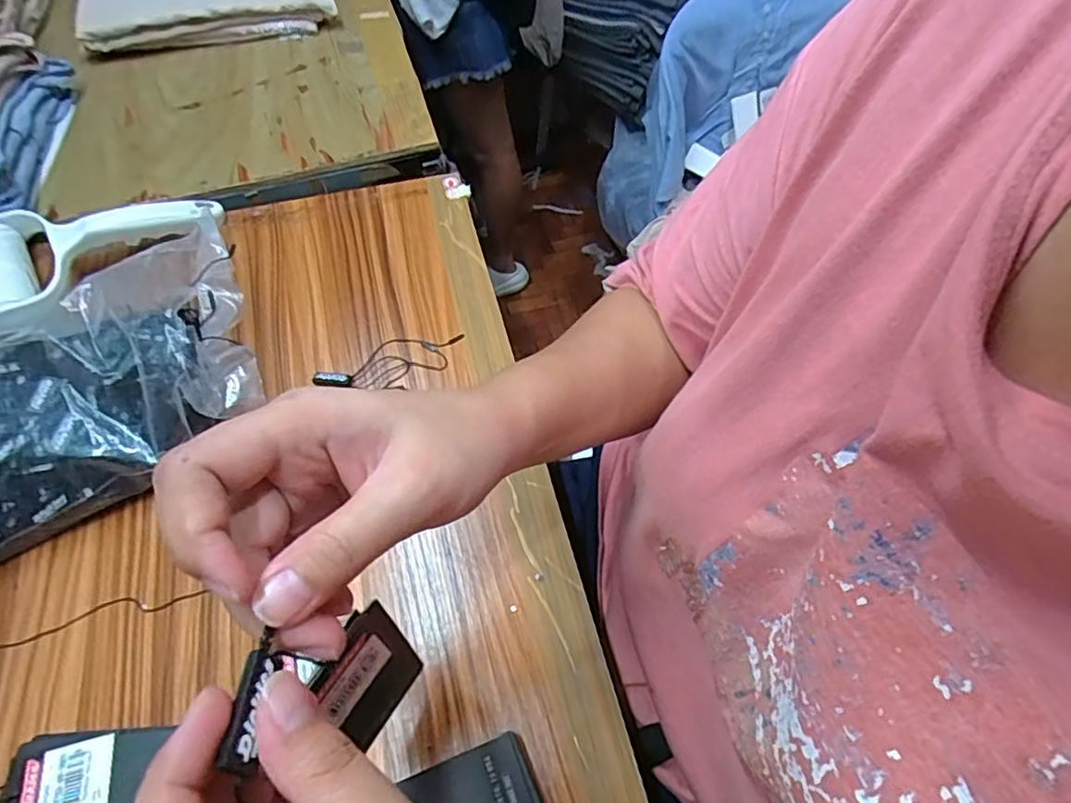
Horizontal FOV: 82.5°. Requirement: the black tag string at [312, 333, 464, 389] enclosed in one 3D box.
[{"bbox_3d":[-0.112,-0.032,0.468,0.110,0.006,0.044,-3,58,-1],"label":"black tag string"}]

